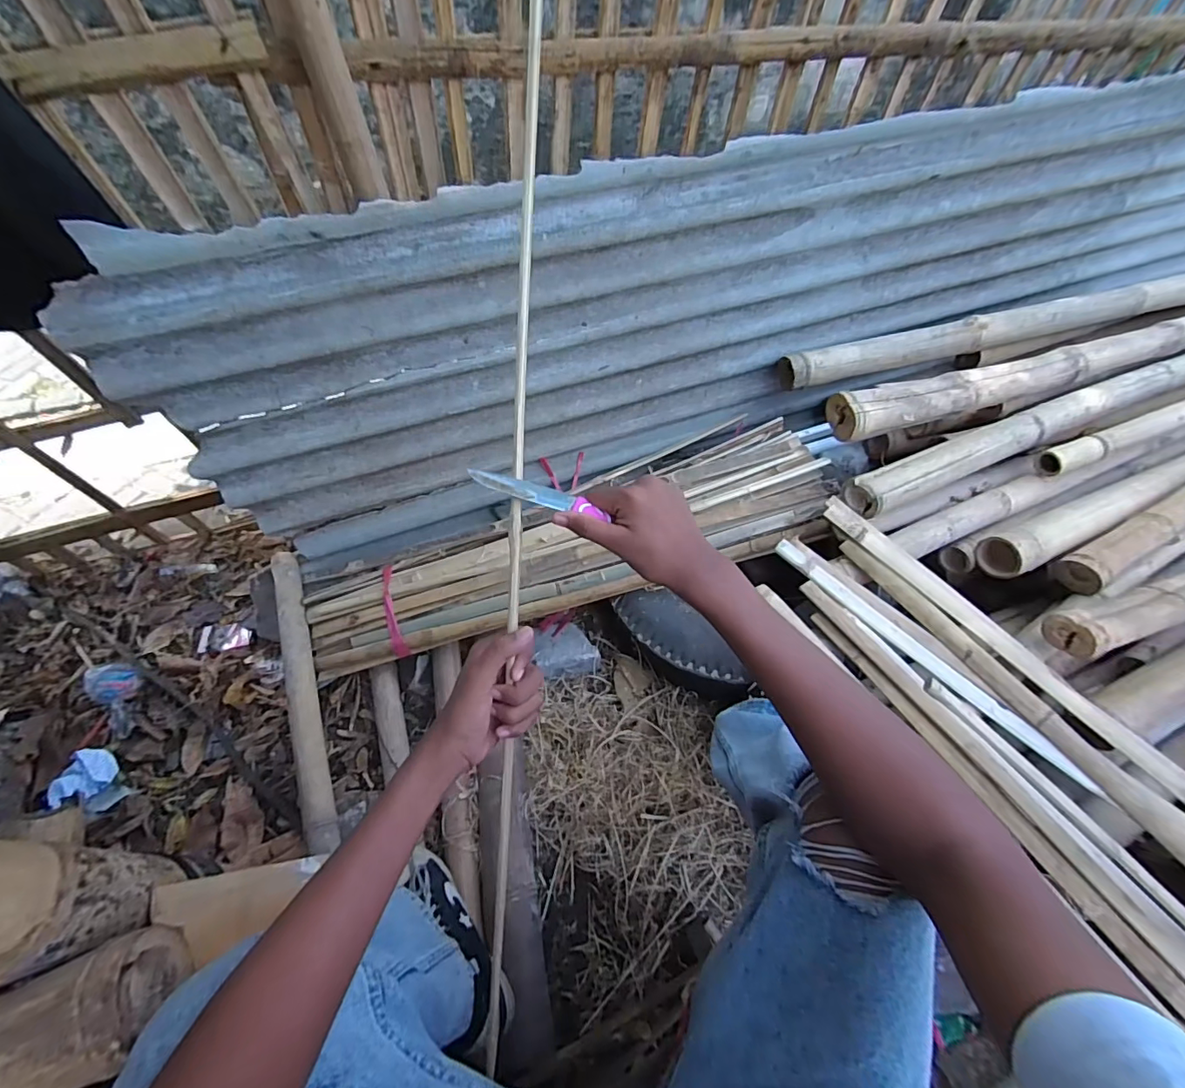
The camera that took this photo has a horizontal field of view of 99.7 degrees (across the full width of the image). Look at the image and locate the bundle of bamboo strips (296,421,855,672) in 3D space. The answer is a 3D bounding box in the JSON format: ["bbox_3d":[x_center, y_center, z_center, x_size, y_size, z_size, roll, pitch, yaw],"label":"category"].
[{"bbox_3d":[-0.047,-0.003,0.947,1.008,0.079,0.280,-20,60,0],"label":"bundle of bamboo strips"}]

